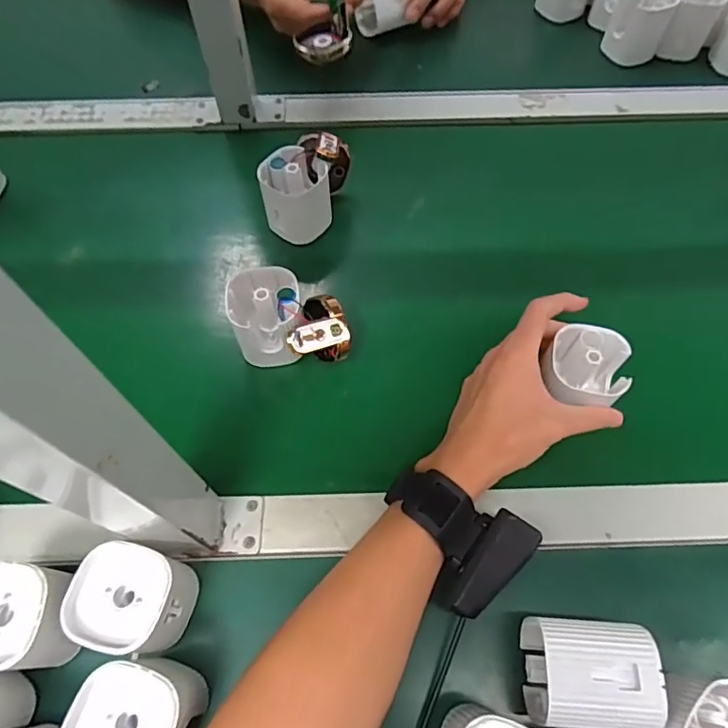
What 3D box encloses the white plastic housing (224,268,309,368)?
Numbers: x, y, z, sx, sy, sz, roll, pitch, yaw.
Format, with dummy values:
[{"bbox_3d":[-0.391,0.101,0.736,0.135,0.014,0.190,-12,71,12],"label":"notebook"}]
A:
[{"bbox_3d":[-0.076,-0.036,0.421,0.057,0.061,0.065,-8,62,-8],"label":"white plastic housing"}]

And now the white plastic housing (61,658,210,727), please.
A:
[{"bbox_3d":[-0.123,0.197,0.293,0.058,0.071,0.057,18,61,6],"label":"white plastic housing"}]

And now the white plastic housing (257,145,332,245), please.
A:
[{"bbox_3d":[-0.060,-0.153,0.480,0.059,0.059,0.056,0,62,0],"label":"white plastic housing"}]

